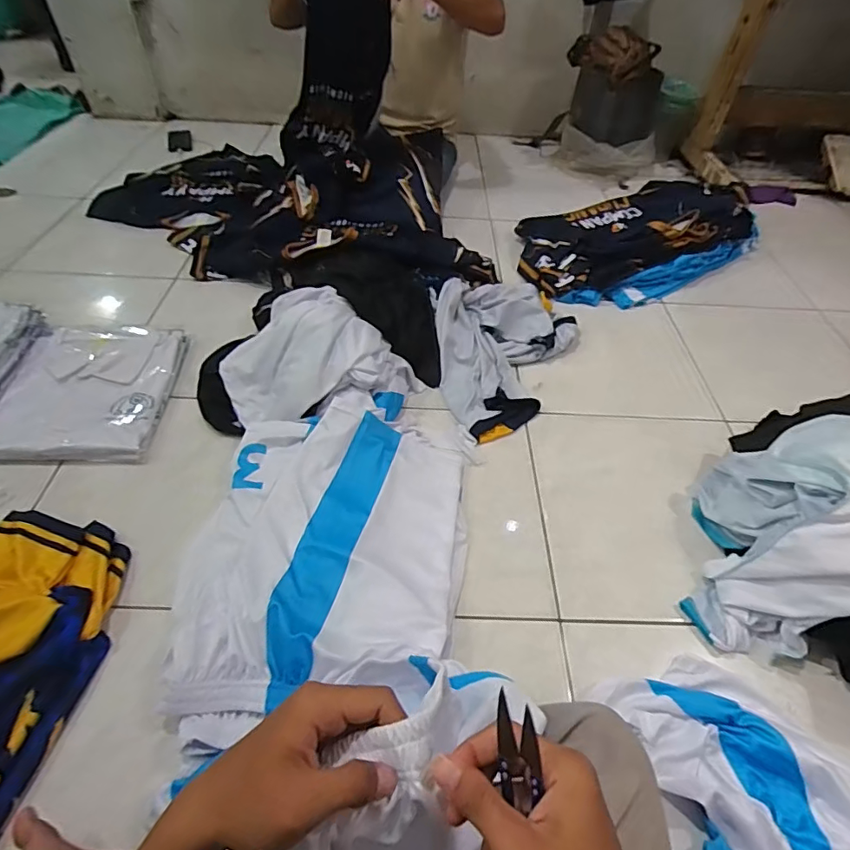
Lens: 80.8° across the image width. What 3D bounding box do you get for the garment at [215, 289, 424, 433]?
[{"bbox_3d":[-0.207,-0.149,0.954,0.349,0.129,0.275,-17,52,-17],"label":"garment"}]

